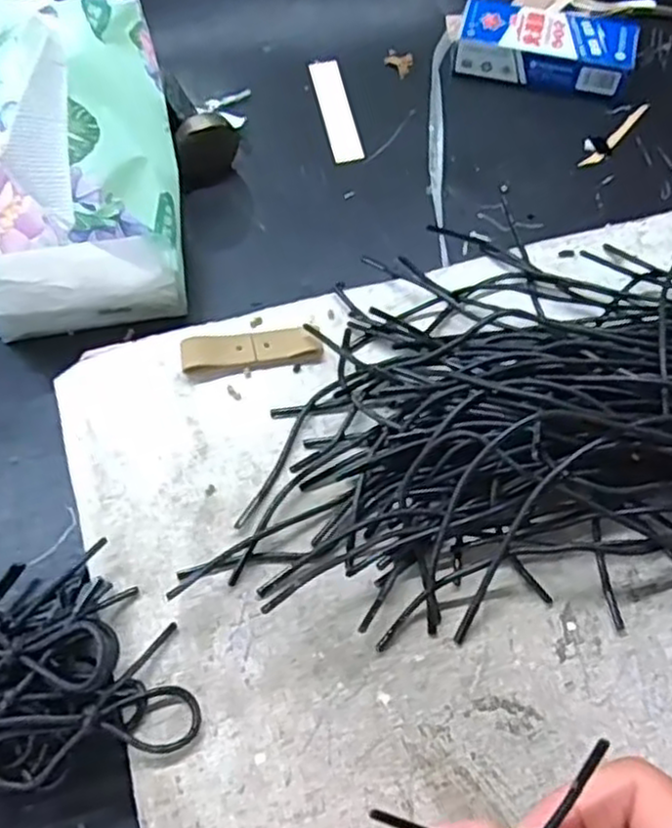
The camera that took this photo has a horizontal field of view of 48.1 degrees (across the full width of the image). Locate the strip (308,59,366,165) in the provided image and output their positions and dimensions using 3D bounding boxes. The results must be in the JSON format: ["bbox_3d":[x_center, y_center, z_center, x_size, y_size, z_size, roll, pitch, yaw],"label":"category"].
[{"bbox_3d":[0.000,-0.184,0.454,0.019,0.004,0.085,-12,64,-3],"label":"strip"}]

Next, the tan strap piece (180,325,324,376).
[{"bbox_3d":[-0.037,-0.029,0.330,0.060,0.010,0.016,-9,62,-5],"label":"tan strap piece"}]

